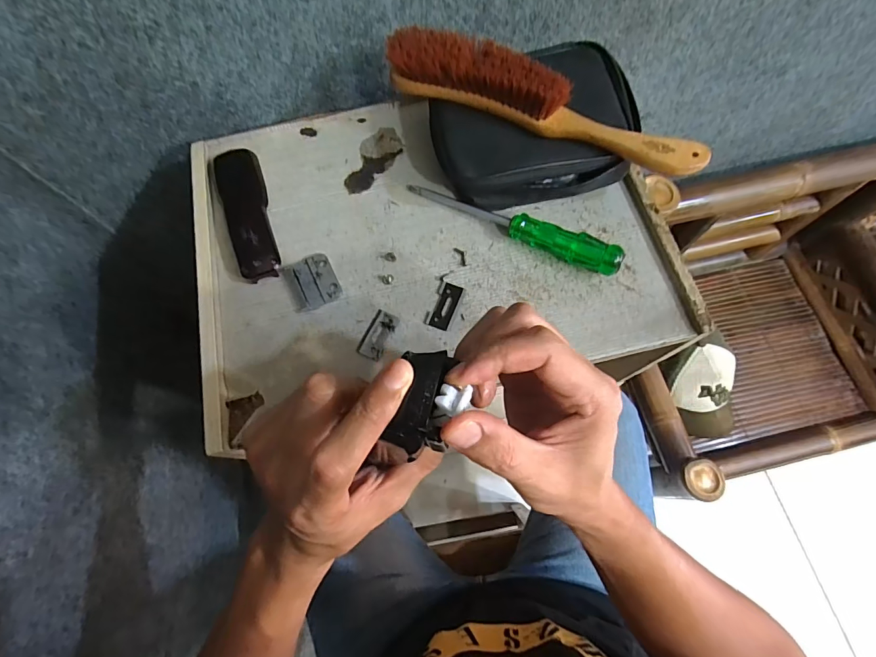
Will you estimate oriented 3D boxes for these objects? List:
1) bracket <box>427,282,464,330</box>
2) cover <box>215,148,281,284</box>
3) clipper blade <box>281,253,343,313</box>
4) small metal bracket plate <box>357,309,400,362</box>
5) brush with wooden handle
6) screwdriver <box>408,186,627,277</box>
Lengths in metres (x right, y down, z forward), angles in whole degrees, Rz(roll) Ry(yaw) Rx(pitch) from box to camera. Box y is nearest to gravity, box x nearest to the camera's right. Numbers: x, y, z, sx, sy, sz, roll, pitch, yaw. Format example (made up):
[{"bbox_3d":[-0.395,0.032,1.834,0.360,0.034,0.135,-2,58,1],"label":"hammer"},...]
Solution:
[{"bbox_3d":[0.006,-0.019,0.351,0.018,0.004,0.042,20,72,10],"label":"bracket"},{"bbox_3d":[-0.174,-0.111,0.384,0.038,0.015,0.144,-20,70,-5],"label":"cover"},{"bbox_3d":[-0.109,-0.040,0.364,0.042,0.005,0.048,-22,70,-5],"label":"clipper blade"},{"bbox_3d":[-0.049,0.005,0.346,0.020,0.004,0.040,24,73,11],"label":"small metal bracket plate"},{"bbox_3d":[0.081,-0.177,0.333,0.257,0.031,0.046,27,73,12],"label":"brush with wooden handle"},{"bbox_3d":[0.063,-0.092,0.364,0.190,0.024,0.021,27,73,12],"label":"screwdriver"}]

